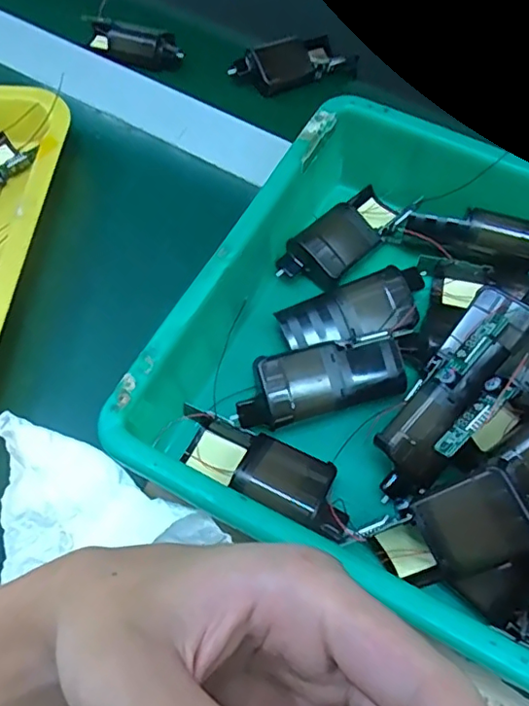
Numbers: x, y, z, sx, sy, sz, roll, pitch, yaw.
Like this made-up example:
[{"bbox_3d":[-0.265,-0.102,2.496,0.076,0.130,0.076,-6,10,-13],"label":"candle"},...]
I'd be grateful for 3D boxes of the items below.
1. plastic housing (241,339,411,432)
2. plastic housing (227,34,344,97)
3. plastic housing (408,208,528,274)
[{"bbox_3d":[0.030,0.016,0.296,0.088,0.030,0.032,-15,62,-8],"label":"plastic housing"},{"bbox_3d":[0.021,-0.231,0.448,0.090,0.024,0.042,-31,66,-15],"label":"plastic housing"},{"bbox_3d":[0.128,-0.067,0.328,0.086,0.031,0.022,16,63,9],"label":"plastic housing"}]

